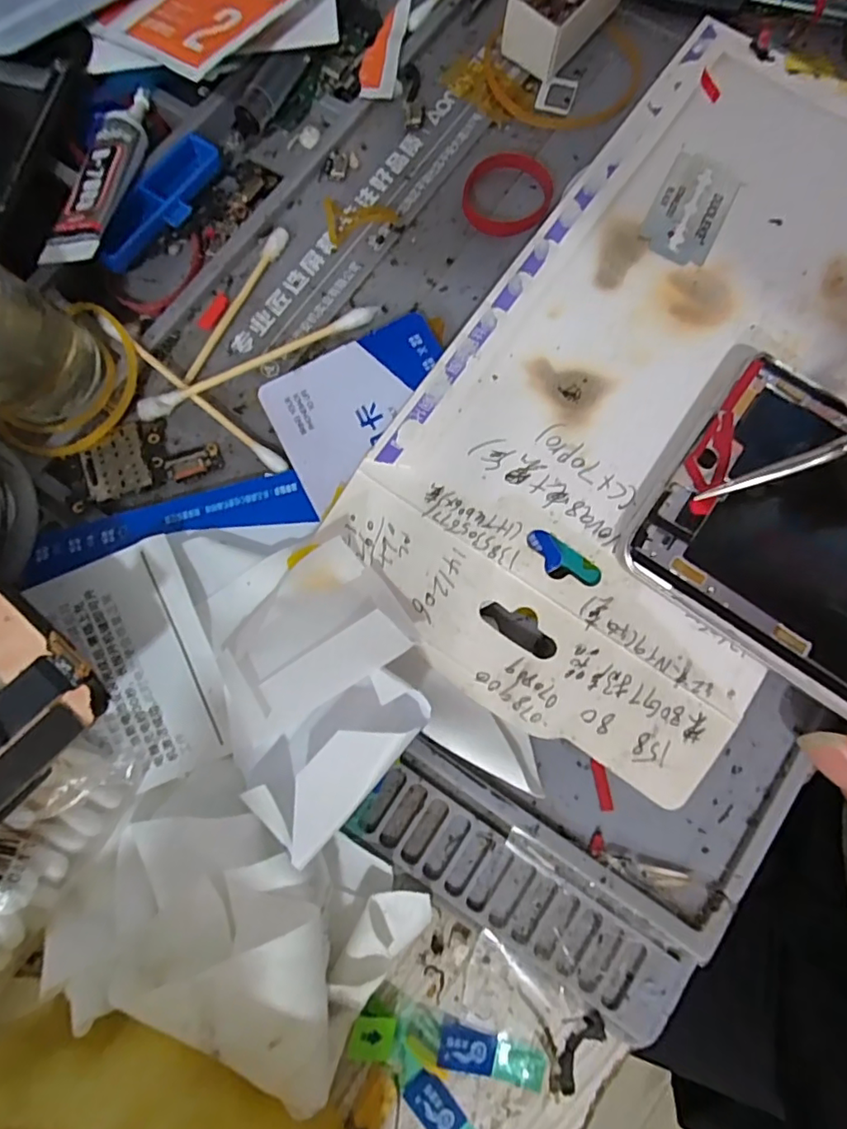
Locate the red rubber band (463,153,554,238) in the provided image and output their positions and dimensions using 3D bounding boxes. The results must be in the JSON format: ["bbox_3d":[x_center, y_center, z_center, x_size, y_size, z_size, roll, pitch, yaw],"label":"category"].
[{"bbox_3d":[0.028,-0.122,0.181,0.028,0.004,0.032,20,78,4],"label":"red rubber band"}]

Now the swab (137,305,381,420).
[{"bbox_3d":[-0.047,-0.061,0.162,0.076,0.010,0.005,-32,78,-7],"label":"swab"}]

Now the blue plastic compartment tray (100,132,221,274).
[{"bbox_3d":[-0.082,-0.111,0.171,0.016,0.010,0.052,26,78,5],"label":"blue plastic compartment tray"}]

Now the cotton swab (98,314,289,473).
[{"bbox_3d":[-0.067,-0.050,0.159,0.072,0.007,0.004,39,80,9],"label":"cotton swab"}]

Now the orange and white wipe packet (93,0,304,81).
[{"bbox_3d":[-0.066,-0.170,0.167,0.051,0.004,0.048,42,81,19],"label":"orange and white wipe packet"}]

